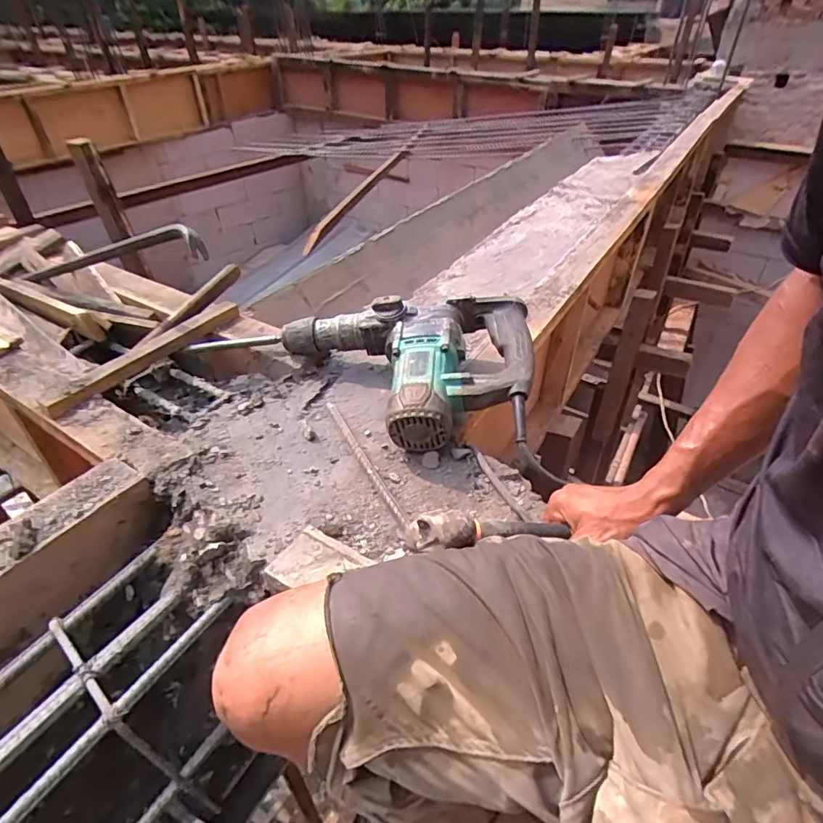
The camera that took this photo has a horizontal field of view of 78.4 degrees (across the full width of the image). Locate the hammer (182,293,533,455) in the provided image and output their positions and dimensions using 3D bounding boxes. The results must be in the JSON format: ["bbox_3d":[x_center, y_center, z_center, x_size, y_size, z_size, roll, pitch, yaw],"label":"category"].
[{"bbox_3d":[-0.098,-0.072,0.707,0.512,0.100,0.227,6,40,8],"label":"hammer"}]

